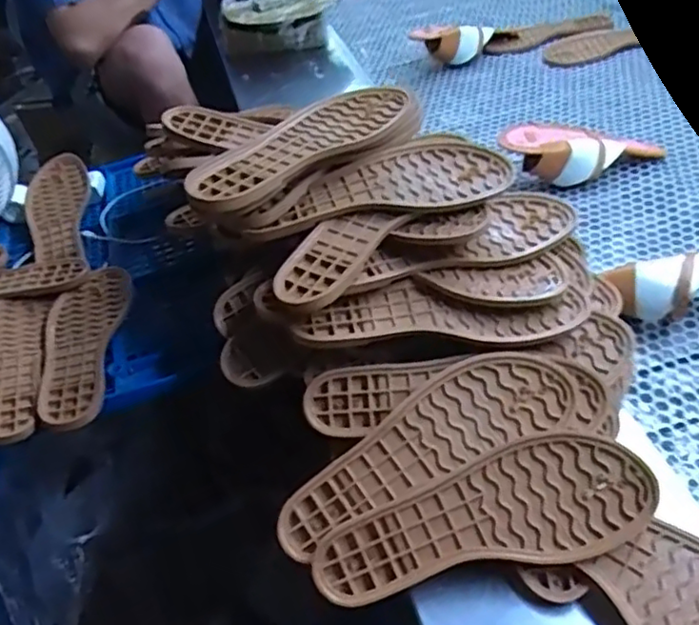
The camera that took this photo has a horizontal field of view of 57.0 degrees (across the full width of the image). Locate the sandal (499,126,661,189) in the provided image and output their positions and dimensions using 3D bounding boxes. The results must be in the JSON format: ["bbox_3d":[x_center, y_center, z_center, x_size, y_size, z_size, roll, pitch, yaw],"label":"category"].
[{"bbox_3d":[0.297,-0.211,0.845,0.232,0.058,0.084,-3,44,-15],"label":"sandal"}]

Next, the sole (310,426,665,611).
[{"bbox_3d":[0.093,0.150,0.478,0.249,0.016,0.084,-14,77,6],"label":"sole"}]

